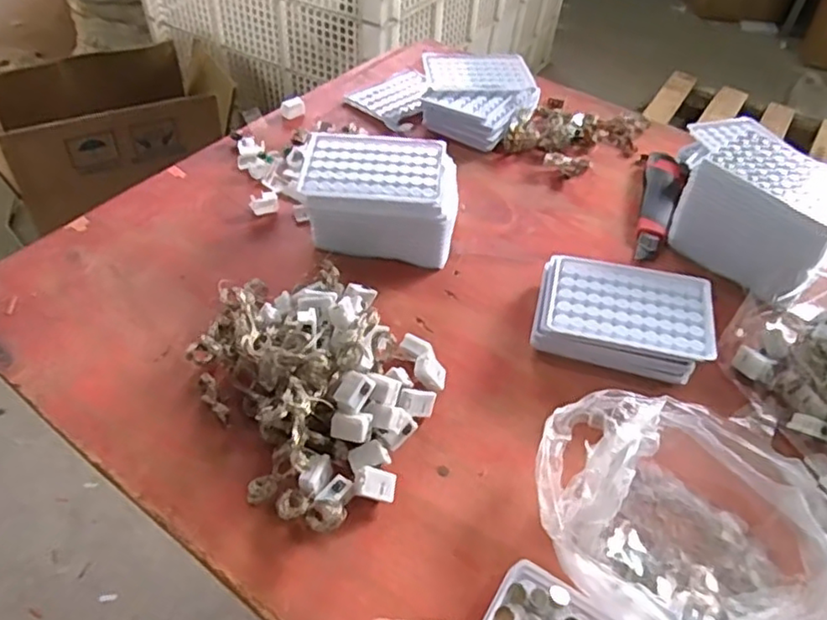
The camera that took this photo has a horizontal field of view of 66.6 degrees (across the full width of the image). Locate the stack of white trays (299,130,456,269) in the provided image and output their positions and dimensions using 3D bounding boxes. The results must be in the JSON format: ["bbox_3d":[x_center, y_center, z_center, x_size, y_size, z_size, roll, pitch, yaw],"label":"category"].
[{"bbox_3d":[-0.030,-0.105,0.604,0.147,0.073,0.111,2,48,-1],"label":"stack of white trays"}]

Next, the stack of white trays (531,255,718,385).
[{"bbox_3d":[0.177,0.004,0.536,0.139,0.034,0.099,13,49,10],"label":"stack of white trays"}]

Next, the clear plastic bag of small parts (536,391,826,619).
[{"bbox_3d":[0.180,0.138,0.403,0.200,0.056,0.153,17,49,13],"label":"clear plastic bag of small parts"}]

